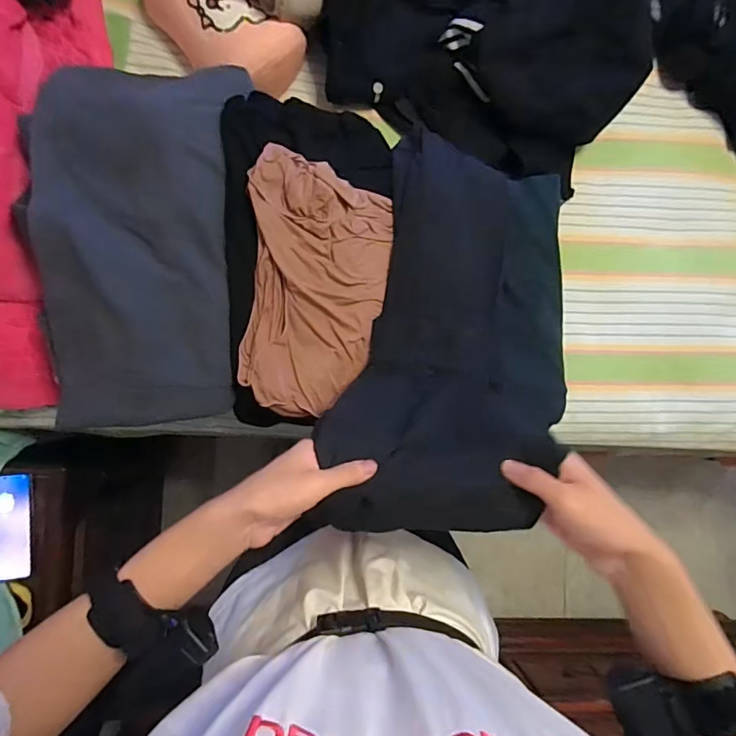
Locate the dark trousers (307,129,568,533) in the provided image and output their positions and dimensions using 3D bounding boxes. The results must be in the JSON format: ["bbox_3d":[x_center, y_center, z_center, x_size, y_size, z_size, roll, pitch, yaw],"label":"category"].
[{"bbox_3d":[0.136,-0.044,0.637,0.317,0.069,0.527,11,86,-6],"label":"dark trousers"}]

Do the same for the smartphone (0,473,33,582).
[{"bbox_3d":[-0.552,0.242,0.711,0.073,0.013,0.156,-7,84,-8],"label":"smartphone"}]

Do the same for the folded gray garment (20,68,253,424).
[{"bbox_3d":[-0.306,-0.175,0.615,0.236,0.062,0.487,1,87,-7],"label":"folded gray garment"}]

